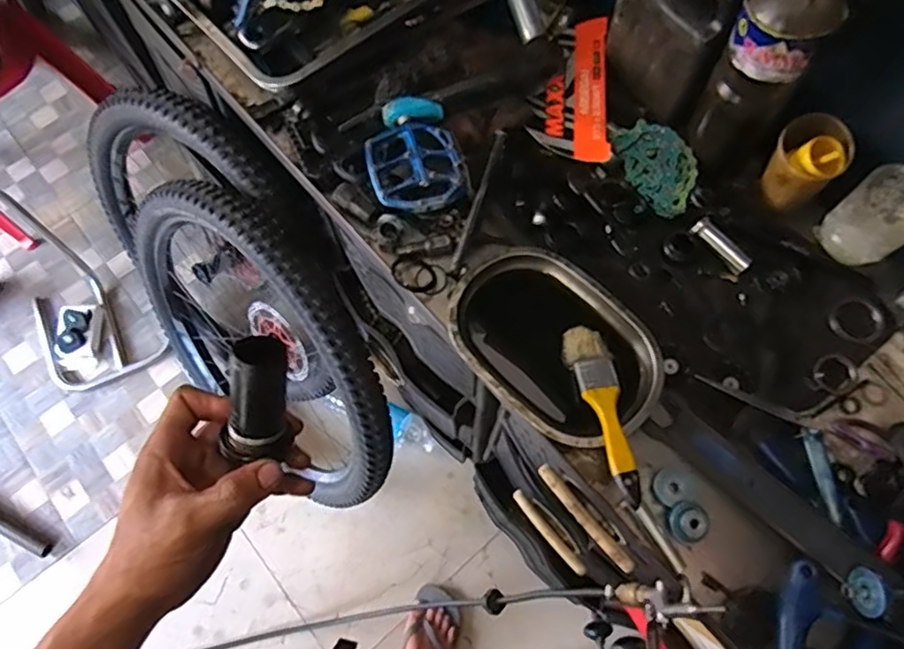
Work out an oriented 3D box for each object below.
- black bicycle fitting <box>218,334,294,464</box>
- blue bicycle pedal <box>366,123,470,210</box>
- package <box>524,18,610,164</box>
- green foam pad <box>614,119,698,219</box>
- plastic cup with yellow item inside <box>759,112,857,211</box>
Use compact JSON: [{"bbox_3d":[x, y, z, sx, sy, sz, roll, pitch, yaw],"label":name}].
[{"bbox_3d":[-0.119,0.047,0.361,0.031,0.025,0.079,12,102,5],"label":"black bicycle fitting"},{"bbox_3d":[-0.040,-0.172,0.660,0.101,0.024,0.097,-13,70,-5],"label":"blue bicycle pedal"},{"bbox_3d":[0.136,-0.272,0.700,0.083,0.025,0.198,2,70,1],"label":"package"},{"bbox_3d":[0.227,-0.173,0.663,0.060,0.040,0.106,-21,71,-7],"label":"green foam pad"},{"bbox_3d":[0.357,-0.162,0.618,0.062,0.087,0.066,0,70,0],"label":"plastic cup with yellow item inside"}]

